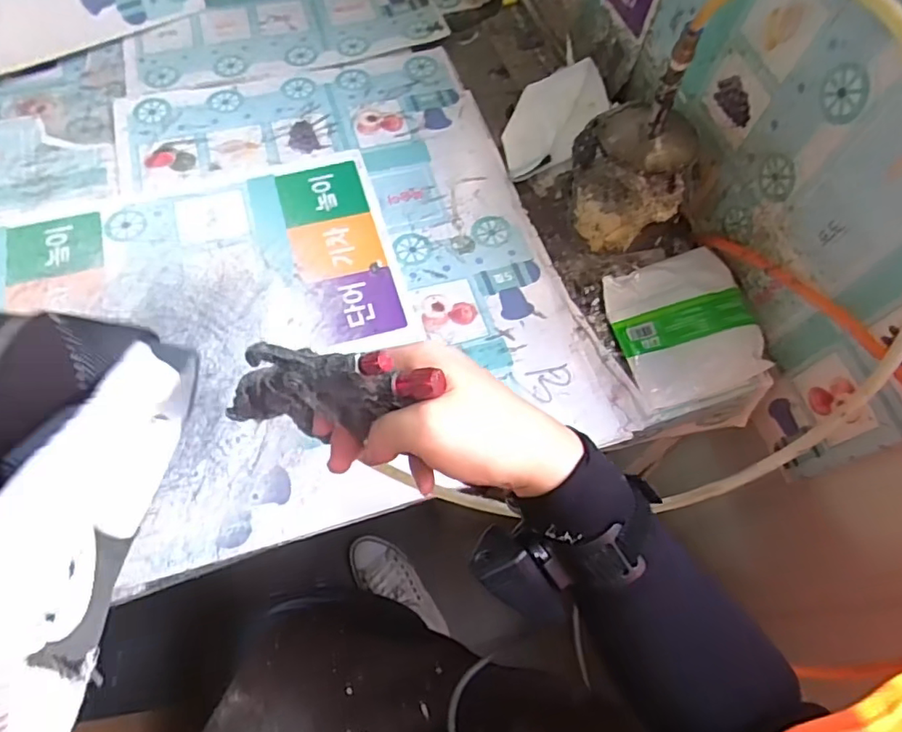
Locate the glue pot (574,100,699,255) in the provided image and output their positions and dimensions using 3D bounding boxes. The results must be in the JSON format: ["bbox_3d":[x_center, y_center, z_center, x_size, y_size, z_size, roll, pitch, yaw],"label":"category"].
[{"bbox_3d":[0.155,-0.162,0.531,0.096,0.129,0.088,1,63,-2],"label":"glue pot"}]

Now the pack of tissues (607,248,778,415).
[{"bbox_3d":[0.218,-0.043,0.530,0.126,0.038,0.135,-13,64,-9],"label":"pack of tissues"}]

